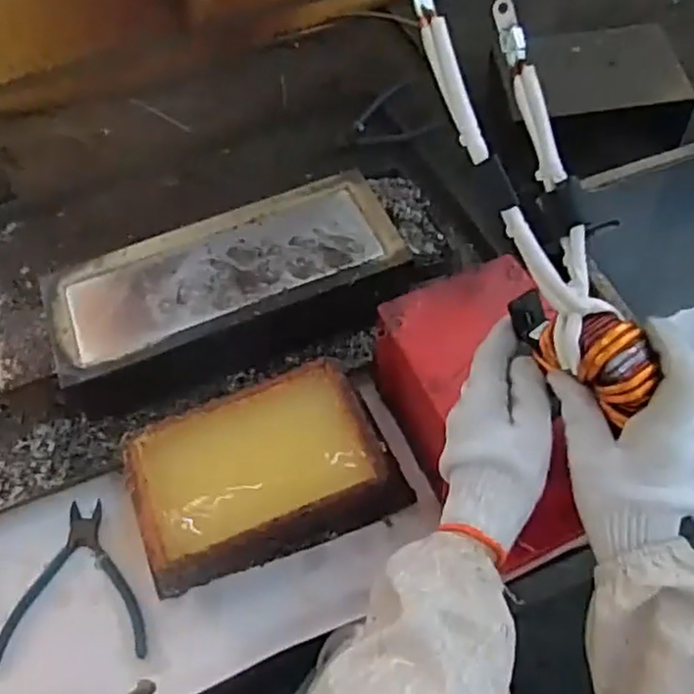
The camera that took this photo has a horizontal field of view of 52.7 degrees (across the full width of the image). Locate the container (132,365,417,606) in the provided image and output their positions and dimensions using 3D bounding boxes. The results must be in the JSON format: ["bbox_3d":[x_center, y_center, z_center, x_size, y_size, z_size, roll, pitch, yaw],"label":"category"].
[{"bbox_3d":[-0.073,0.107,0.609,0.213,0.066,0.138,-22,57,-10],"label":"container"}]

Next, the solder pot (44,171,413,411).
[{"bbox_3d":[-0.116,-0.050,0.704,0.336,0.088,0.154,-21,57,-9],"label":"solder pot"}]

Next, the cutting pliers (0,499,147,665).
[{"bbox_3d":[-0.228,0.197,0.595,0.122,0.005,0.131,-6,55,1],"label":"cutting pliers"}]

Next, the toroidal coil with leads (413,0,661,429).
[{"bbox_3d":[0.114,-0.102,0.447,0.086,0.088,0.297,-29,98,-14],"label":"toroidal coil with leads"}]

